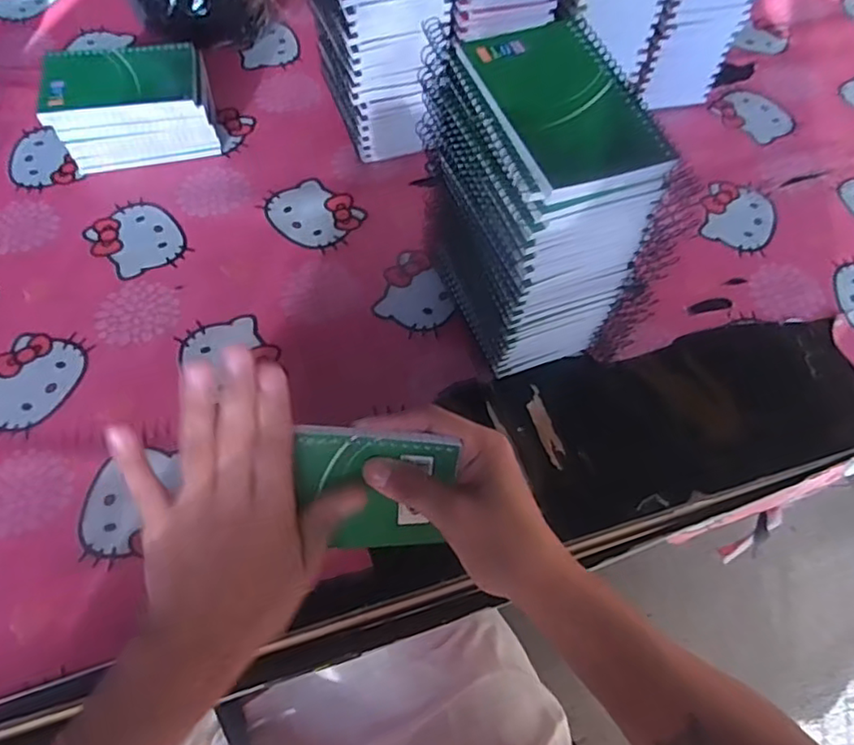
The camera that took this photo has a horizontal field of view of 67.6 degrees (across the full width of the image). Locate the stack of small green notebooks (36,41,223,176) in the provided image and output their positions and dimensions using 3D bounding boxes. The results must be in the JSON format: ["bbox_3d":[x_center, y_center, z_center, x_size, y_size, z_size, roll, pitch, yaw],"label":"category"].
[{"bbox_3d":[-0.275,-0.249,0.600,0.140,0.071,0.085,-13,63,-10],"label":"stack of small green notebooks"}]

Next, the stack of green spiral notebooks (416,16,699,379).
[{"bbox_3d":[0.072,-0.114,0.455,0.101,0.217,0.166,-19,64,-13],"label":"stack of green spiral notebooks"}]

